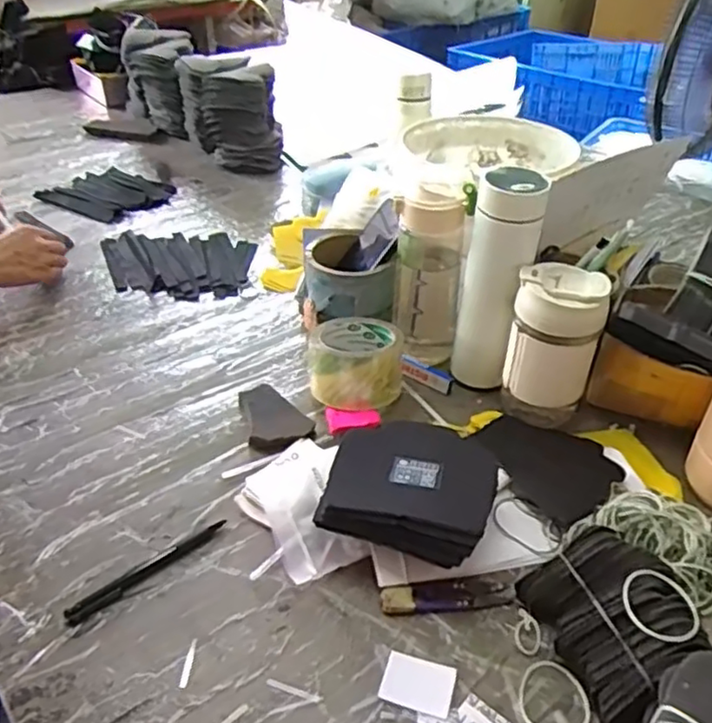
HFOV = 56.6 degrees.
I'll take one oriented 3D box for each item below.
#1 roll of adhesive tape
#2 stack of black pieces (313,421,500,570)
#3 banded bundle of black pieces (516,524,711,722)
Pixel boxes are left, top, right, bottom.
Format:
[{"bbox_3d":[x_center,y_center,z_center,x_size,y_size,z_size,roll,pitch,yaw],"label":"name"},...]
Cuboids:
[{"bbox_3d":[0.002,0.000,0.695,0.095,0.068,0.095,0,37,0],"label":"roll of adhesive tape"},{"bbox_3d":[0.045,0.100,0.541,0.129,0.033,0.115,11,39,14],"label":"stack of black pieces"},{"bbox_3d":[0.191,0.182,0.474,0.108,0.063,0.114,-15,39,-21],"label":"banded bundle of black pieces"}]

